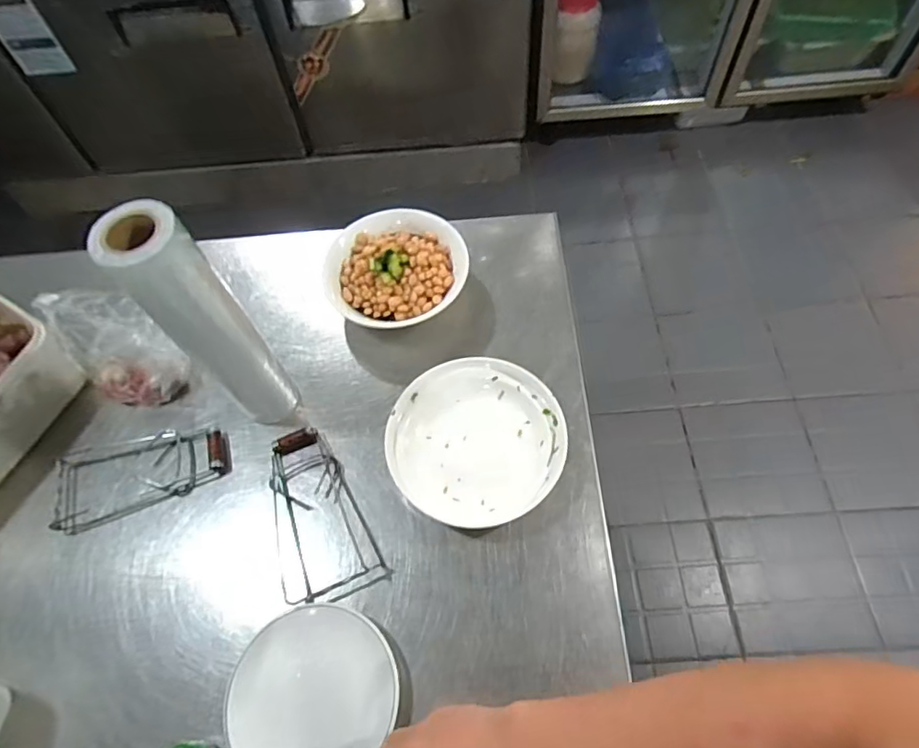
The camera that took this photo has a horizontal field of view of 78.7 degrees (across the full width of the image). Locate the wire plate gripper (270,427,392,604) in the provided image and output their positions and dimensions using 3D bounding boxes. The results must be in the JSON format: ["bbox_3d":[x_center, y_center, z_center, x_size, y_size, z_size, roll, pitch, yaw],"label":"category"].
[{"bbox_3d":[-0.163,0.153,0.617,0.098,0.024,0.199,-27,64,-11],"label":"wire plate gripper"}]

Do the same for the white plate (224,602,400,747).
[{"bbox_3d":[-0.141,0.303,0.533,0.151,0.022,0.156,-1,62,3],"label":"white plate"}]

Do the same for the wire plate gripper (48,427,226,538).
[{"bbox_3d":[-0.379,0.114,0.668,0.196,0.023,0.095,-18,62,-6],"label":"wire plate gripper"}]

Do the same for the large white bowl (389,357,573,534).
[{"bbox_3d":[0.019,0.074,0.633,0.191,0.045,0.184,-1,62,3],"label":"large white bowl"}]

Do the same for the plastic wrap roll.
[{"bbox_3d":[-0.242,-0.039,0.564,0.064,0.305,0.056,-39,66,-16],"label":"plastic wrap roll"}]

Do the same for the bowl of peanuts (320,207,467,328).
[{"bbox_3d":[-0.084,-0.141,0.747,0.188,0.063,0.178,-4,62,1],"label":"bowl of peanuts"}]

